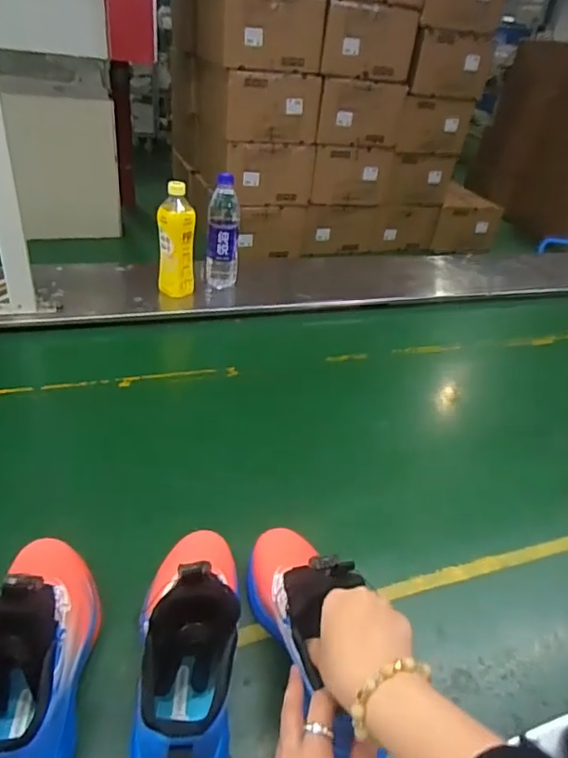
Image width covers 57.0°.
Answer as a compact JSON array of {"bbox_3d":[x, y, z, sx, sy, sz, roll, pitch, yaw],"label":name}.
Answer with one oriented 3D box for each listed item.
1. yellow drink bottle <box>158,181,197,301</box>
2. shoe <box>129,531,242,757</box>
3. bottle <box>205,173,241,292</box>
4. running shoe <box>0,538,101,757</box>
[{"bbox_3d":[-0.205,-0.262,0.997,0.067,0.197,0.060,-3,35,-14],"label":"yellow drink bottle"},{"bbox_3d":[-0.075,0.211,0.449,0.070,0.127,0.226,5,34,-2],"label":"shoe"},{"bbox_3d":[-0.126,-0.299,1.084,0.066,0.206,0.074,0,34,-9],"label":"bottle"},{"bbox_3d":[-0.206,0.212,0.416,0.083,0.120,0.219,2,34,-7],"label":"running shoe"}]

